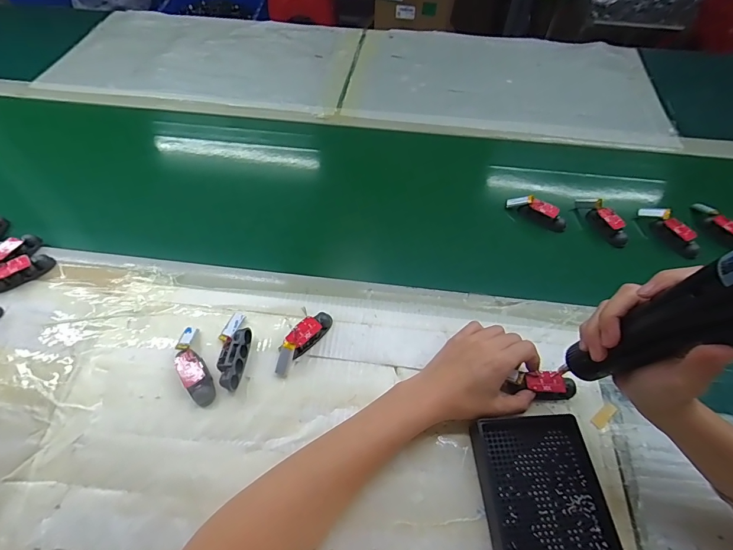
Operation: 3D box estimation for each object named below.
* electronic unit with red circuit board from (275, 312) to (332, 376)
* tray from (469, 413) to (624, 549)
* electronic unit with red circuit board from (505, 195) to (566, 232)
[{"bbox_3d":[-0.068,0.067,0.404,0.023,0.019,0.079,34,61,21],"label":"electronic unit with red circuit board"},{"bbox_3d":[0.145,0.188,0.315,0.091,0.022,0.135,-2,55,-2],"label":"tray"},{"bbox_3d":[0.231,-0.088,0.522,0.081,0.021,0.023,35,61,21],"label":"electronic unit with red circuit board"}]

